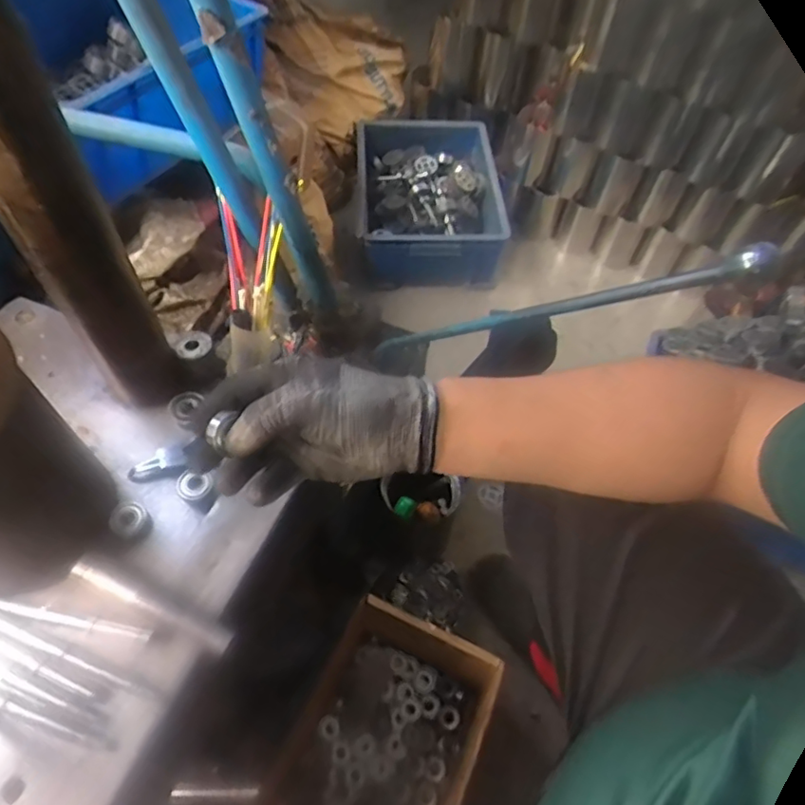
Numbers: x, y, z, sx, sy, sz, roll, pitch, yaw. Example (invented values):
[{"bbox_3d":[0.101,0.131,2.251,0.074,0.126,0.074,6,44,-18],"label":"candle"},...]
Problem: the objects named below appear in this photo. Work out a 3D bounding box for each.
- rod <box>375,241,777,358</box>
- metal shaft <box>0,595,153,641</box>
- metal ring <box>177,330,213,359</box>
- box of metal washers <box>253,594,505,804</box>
[{"bbox_3d":[0.108,-0.080,0.529,0.409,0.022,0.017,-6,41,49],"label":"rod"},{"bbox_3d":[-0.266,0.160,0.442,0.158,0.005,0.010,12,57,5],"label":"metal shaft"},{"bbox_3d":[-0.200,-0.056,0.562,0.032,0.008,0.029,9,57,3],"label":"metal ring"},{"bbox_3d":[-0.040,0.431,0.680,0.223,0.172,0.323,24,59,12],"label":"box of metal washers"}]

